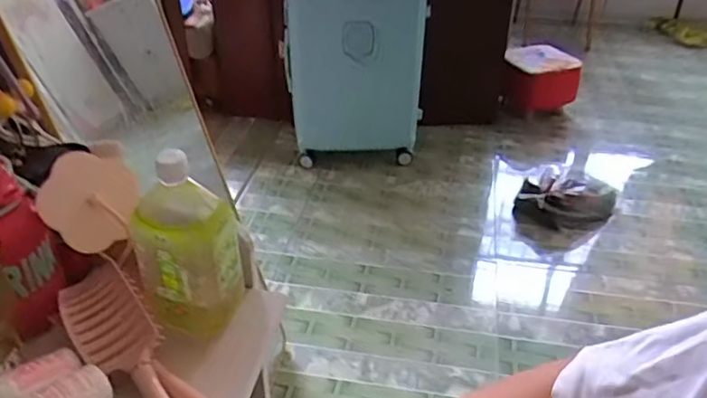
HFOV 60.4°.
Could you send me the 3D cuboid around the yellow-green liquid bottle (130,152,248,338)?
[{"bbox_3d":[-0.174,0.045,0.628,0.101,0.182,0.068,2,33,3],"label":"yellow-green liquid bottle"}]

